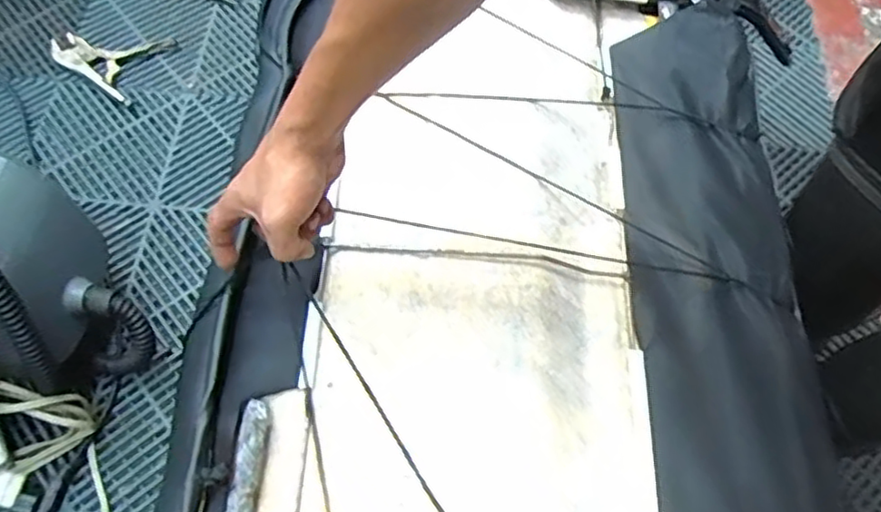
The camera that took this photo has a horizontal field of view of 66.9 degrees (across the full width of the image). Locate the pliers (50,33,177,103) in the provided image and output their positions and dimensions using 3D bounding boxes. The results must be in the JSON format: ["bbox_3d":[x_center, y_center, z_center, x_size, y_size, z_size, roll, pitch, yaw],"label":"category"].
[{"bbox_3d":[-0.513,-0.318,1.025,0.154,0.019,0.134,24,65,8],"label":"pliers"}]

